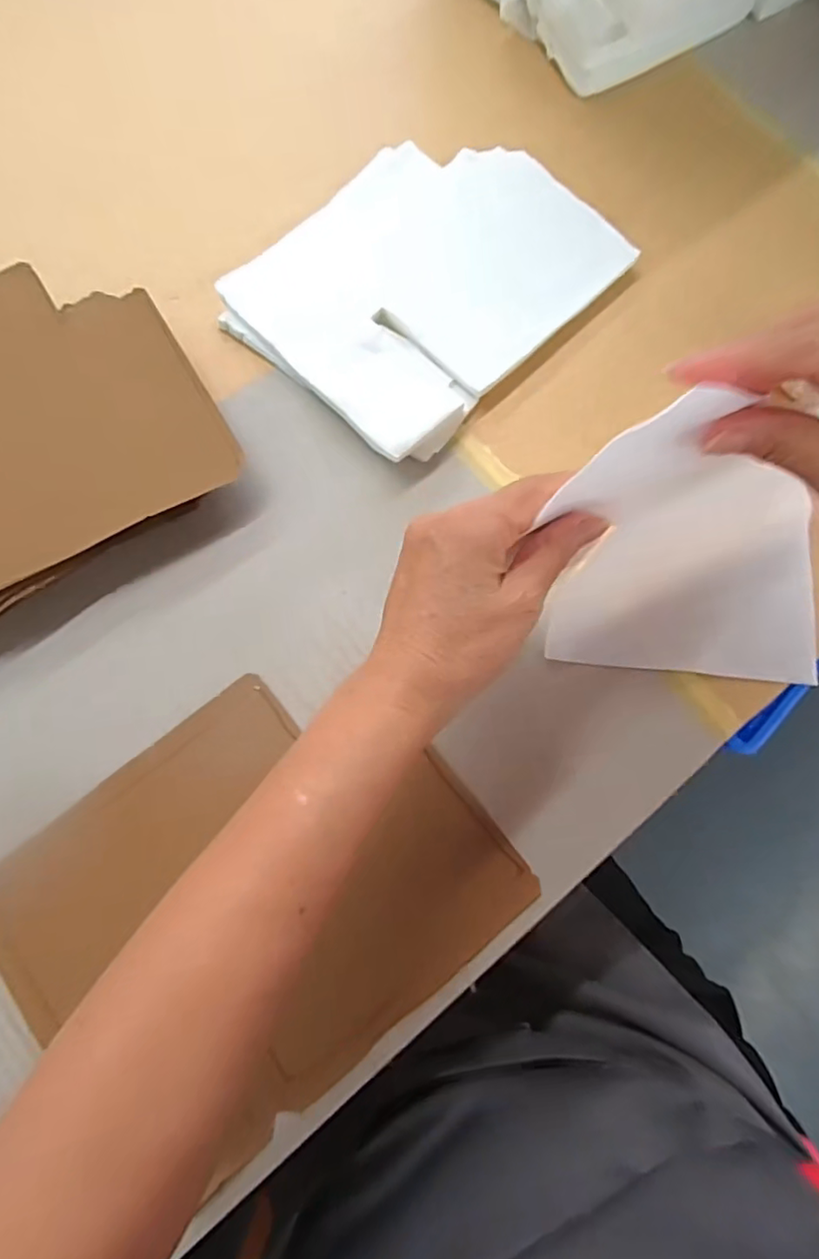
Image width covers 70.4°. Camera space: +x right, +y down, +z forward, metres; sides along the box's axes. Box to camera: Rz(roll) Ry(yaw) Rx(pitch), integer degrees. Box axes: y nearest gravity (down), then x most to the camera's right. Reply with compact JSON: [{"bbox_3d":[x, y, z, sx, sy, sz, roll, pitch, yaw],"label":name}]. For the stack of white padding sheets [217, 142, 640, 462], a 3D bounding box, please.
[{"bbox_3d":[0.012,-0.241,0.403,0.181,0.021,0.234,43,78,7],"label":"stack of white padding sheets"}]

